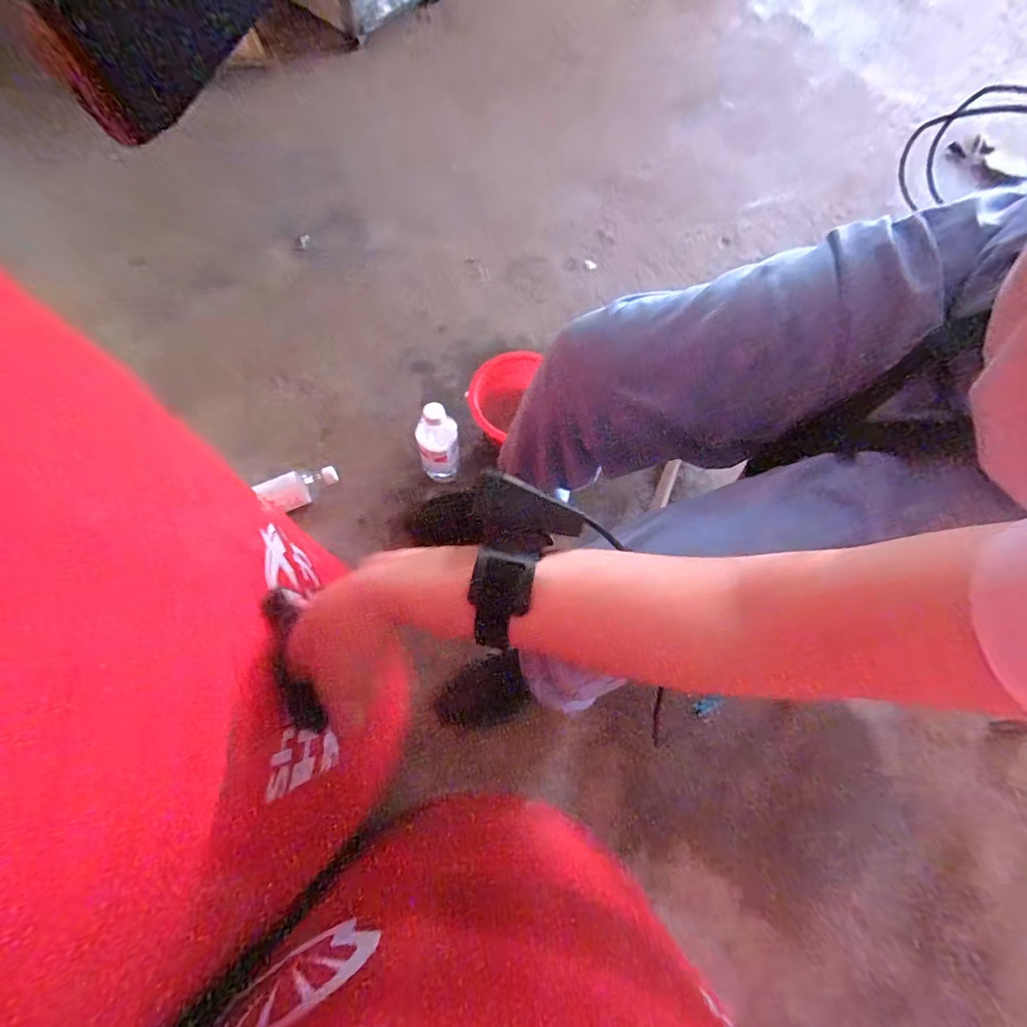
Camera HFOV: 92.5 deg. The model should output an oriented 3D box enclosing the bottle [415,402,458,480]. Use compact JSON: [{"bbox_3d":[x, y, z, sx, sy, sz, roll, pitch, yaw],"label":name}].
[{"bbox_3d":[-0.127,-0.116,0.849,0.072,0.208,0.070,-14,71,-8],"label":"bottle"}]

